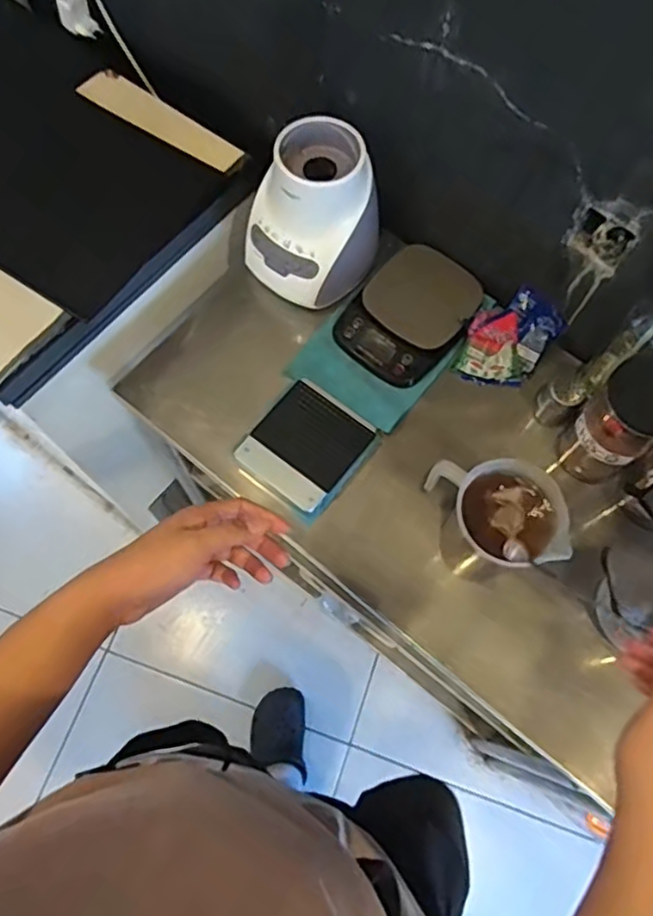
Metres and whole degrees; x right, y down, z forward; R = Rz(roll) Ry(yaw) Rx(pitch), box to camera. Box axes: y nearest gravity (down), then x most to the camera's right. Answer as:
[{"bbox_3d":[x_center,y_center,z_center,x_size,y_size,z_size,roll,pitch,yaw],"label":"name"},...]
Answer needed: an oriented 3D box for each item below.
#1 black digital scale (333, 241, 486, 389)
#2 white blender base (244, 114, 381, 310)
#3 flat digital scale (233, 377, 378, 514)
[{"bbox_3d":[0.113,-0.201,0.879,0.148,0.023,0.183,39,96,12],"label":"black digital scale"},{"bbox_3d":[-0.021,-0.319,0.847,0.156,0.182,0.158,34,73,11],"label":"white blender base"},{"bbox_3d":[-0.026,-0.016,0.831,0.128,0.032,0.146,37,74,12],"label":"flat digital scale"}]

